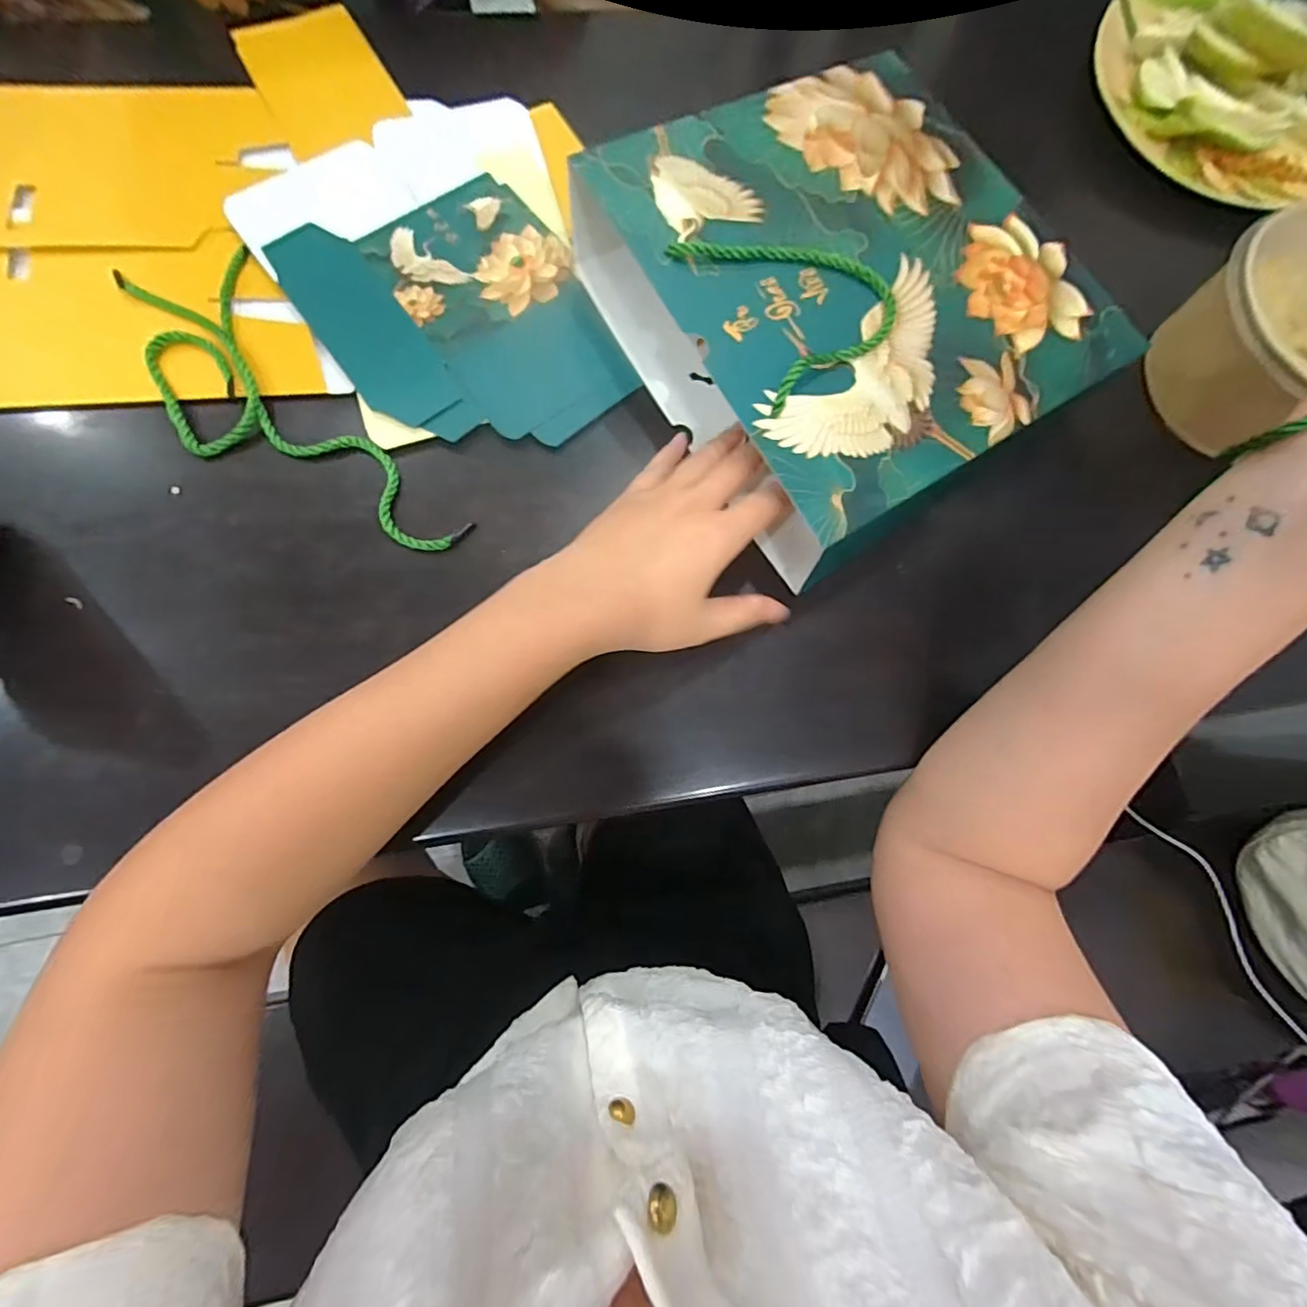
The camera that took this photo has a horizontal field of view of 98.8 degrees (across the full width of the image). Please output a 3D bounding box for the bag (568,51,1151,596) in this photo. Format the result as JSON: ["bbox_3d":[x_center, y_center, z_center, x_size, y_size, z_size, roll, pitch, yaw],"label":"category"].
[{"bbox_3d":[0.113,-0.209,0.339,0.240,0.073,0.251,-32,85,-9],"label":"bag"}]

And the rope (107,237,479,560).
[{"bbox_3d":[-0.225,-0.139,0.335,0.098,0.007,0.247,-38,86,-9],"label":"rope"}]

